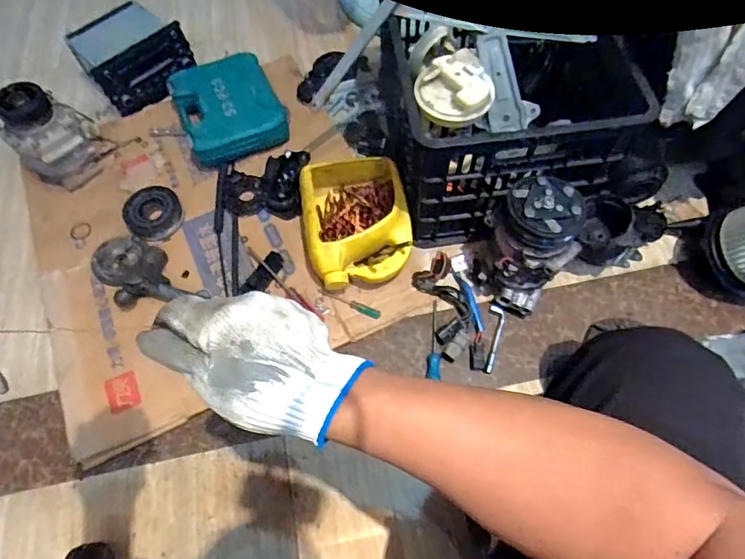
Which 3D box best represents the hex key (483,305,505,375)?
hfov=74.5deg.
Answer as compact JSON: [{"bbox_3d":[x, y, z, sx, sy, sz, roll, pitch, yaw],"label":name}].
[{"bbox_3d":[0.205,0.099,0.821,0.023,0.011,0.118,9,62,8],"label":"hex key"}]

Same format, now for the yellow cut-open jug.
[{"bbox_3d":[-0.025,-0.098,0.862,0.171,0.095,0.218,-10,63,-2],"label":"yellow cut-open jug"}]

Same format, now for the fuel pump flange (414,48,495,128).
[{"bbox_3d":[0.125,-0.291,0.750,0.114,0.049,0.108,6,64,6],"label":"fuel pump flange"}]

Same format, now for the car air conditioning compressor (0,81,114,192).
[{"bbox_3d":[-0.620,-0.283,0.947,0.155,0.188,0.118,-41,68,-16],"label":"car air conditioning compressor"}]

